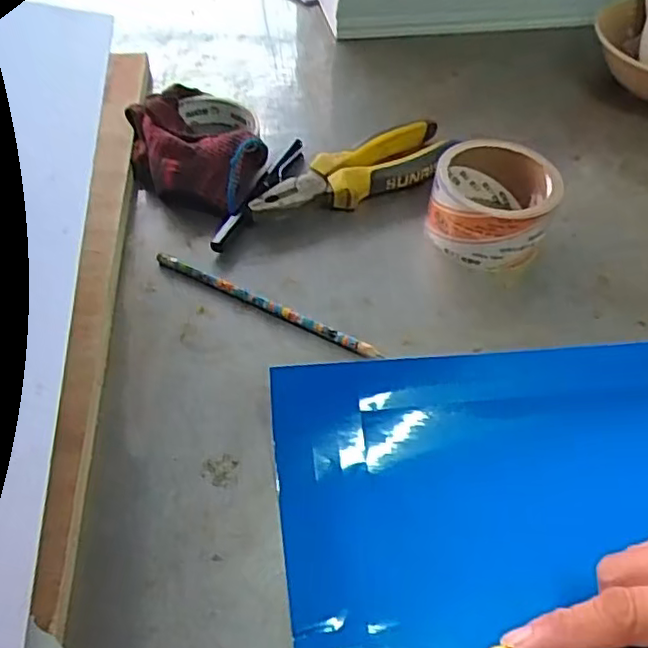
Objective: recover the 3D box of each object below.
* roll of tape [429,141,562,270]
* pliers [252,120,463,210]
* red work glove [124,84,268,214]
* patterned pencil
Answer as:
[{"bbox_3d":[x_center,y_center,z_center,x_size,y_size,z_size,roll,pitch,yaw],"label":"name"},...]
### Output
[{"bbox_3d":[0.123,-0.089,0.471,0.085,0.055,0.084,1,50,-2],"label":"roll of tape"},{"bbox_3d":[0.027,-0.119,0.506,0.180,0.029,0.050,-22,55,-20],"label":"pliers"},{"bbox_3d":[-0.104,-0.144,0.508,0.097,0.043,0.137,-11,52,-12],"label":"red work glove"},{"bbox_3d":[-0.041,-0.014,0.428,0.169,0.009,0.009,24,53,17],"label":"patterned pencil"}]

